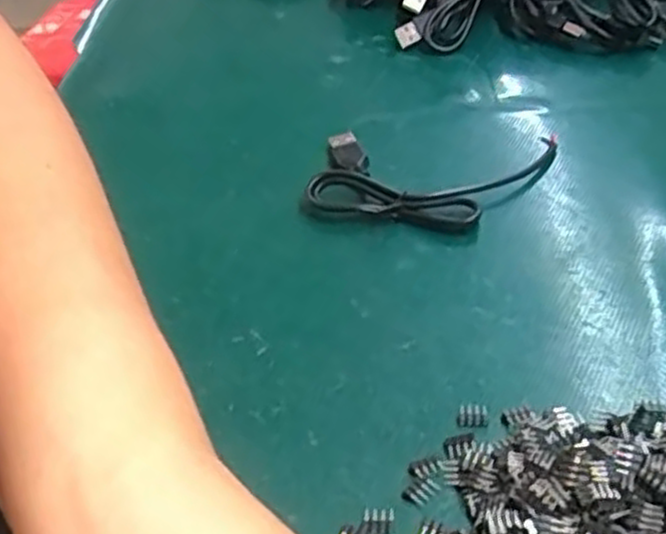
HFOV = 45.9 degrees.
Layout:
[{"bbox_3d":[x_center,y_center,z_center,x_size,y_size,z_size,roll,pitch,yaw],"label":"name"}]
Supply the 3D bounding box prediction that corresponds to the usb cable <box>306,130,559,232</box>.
[{"bbox_3d":[0.046,-0.043,0.360,0.108,0.013,0.066,4,43,11],"label":"usb cable"}]

